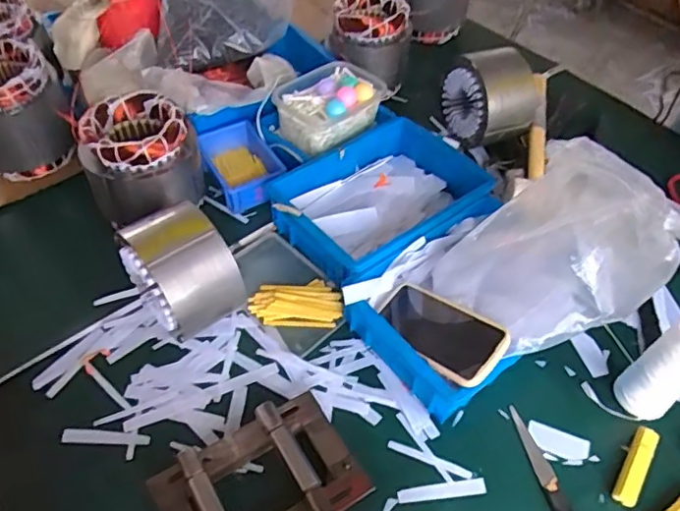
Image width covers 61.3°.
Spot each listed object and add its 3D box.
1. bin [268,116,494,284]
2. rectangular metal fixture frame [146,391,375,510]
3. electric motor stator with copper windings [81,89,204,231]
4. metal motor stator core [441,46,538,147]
[{"bbox_3d":[0.070,-0.083,0.844,0.312,0.080,0.223,-30,58,-24],"label":"bin"},{"bbox_3d":[-0.083,0.241,0.602,0.196,0.049,0.134,-24,56,-21],"label":"rectangular metal fixture frame"},{"bbox_3d":[-0.277,-0.139,0.798,0.146,0.123,0.127,-15,53,-14],"label":"electric motor stator with copper windings"},{"bbox_3d":[0.254,-0.268,0.961,0.110,0.126,0.148,-19,54,-17],"label":"metal motor stator core"}]

